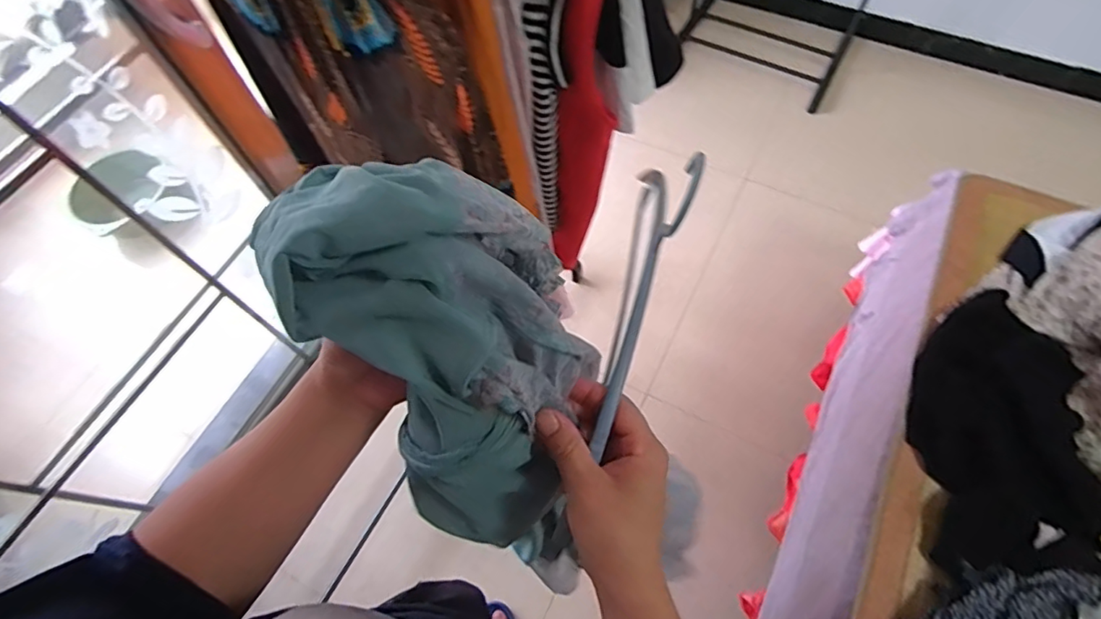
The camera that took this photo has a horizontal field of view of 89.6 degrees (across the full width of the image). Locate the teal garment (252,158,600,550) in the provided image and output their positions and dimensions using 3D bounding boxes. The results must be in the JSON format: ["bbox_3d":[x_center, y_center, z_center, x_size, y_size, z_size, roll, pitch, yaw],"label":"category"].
[{"bbox_3d":[-0.049,0.035,0.341,0.138,0.268,0.095,-22,34,-7],"label":"teal garment"}]

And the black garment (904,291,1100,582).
[{"bbox_3d":[0.672,0.166,0.827,0.232,0.078,0.429,4,64,5],"label":"black garment"}]

